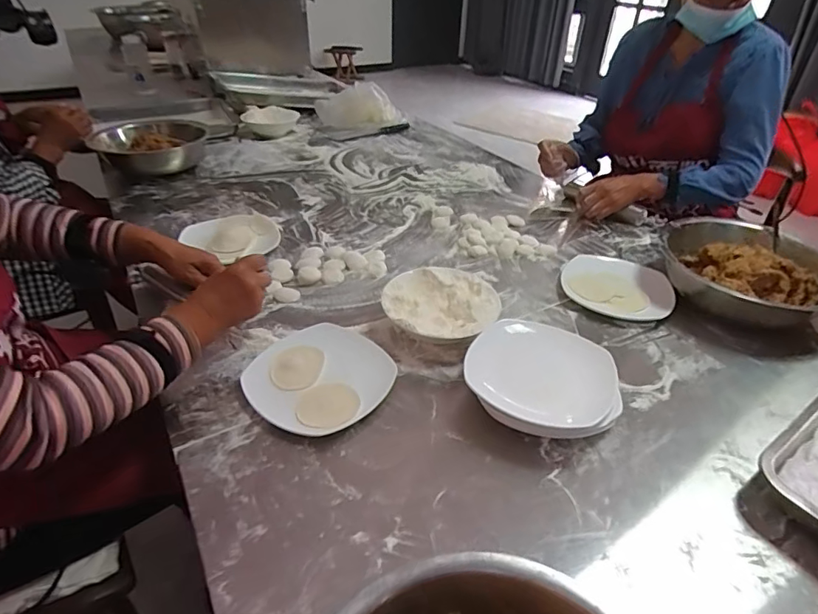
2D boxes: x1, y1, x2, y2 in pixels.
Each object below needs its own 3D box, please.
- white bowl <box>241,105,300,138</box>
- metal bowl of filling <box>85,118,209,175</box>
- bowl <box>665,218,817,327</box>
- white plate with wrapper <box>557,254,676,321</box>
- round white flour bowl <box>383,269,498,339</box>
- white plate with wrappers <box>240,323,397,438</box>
[{"bbox_3d":[-0.384,-0.511,1.347,0.121,0.063,0.127,6,38,7],"label":"white bowl"},{"bbox_3d":[-0.585,-0.359,1.105,0.218,0.085,0.207,-6,38,-8],"label":"metal bowl of filling"},{"bbox_3d":[0.544,-0.052,0.791,0.239,0.101,0.229,2,36,-2],"label":"bowl"},{"bbox_3d":[0.352,-0.043,0.825,0.171,0.026,0.177,2,36,-2],"label":"white plate with wrapper"},{"bbox_3d":[0.048,0.002,0.725,0.161,0.046,0.154,2,36,-2],"label":"round white flour bowl"},{"bbox_3d":[-0.113,0.088,0.629,0.167,0.020,0.171,25,42,27],"label":"white plate with wrappers"}]

